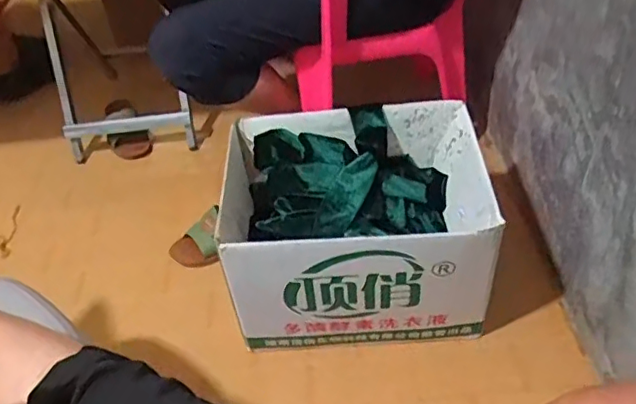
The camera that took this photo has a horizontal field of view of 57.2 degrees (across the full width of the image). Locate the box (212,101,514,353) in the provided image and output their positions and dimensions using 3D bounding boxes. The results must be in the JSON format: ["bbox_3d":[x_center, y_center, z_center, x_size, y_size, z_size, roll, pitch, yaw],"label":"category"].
[{"bbox_3d":[0.058,0.046,0.940,0.370,0.286,0.275,-3,45,1],"label":"box"}]

